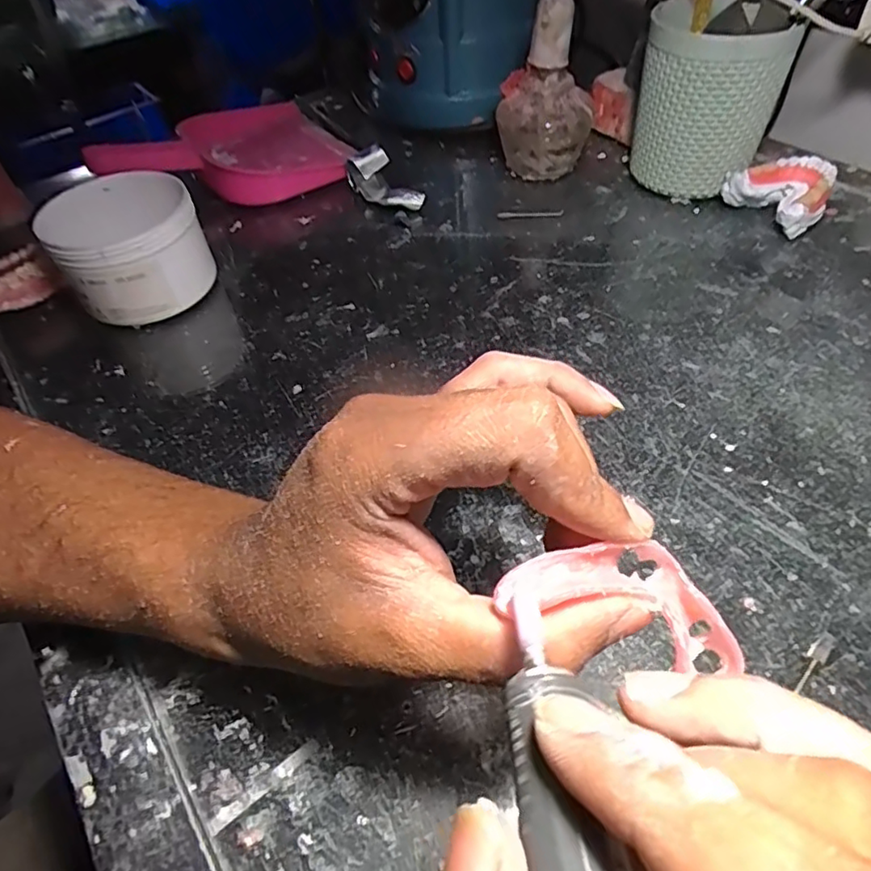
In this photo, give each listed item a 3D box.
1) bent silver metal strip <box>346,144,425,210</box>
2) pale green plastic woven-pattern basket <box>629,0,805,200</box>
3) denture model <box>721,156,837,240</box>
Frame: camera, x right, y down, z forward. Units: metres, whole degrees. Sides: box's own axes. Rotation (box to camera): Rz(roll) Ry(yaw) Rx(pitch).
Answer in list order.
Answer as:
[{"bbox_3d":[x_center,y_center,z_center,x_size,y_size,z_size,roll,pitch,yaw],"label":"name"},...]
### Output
[{"bbox_3d":[-0.039,-0.202,0.463,0.032,0.032,0.068,-33,55,-22],"label":"bent silver metal strip"},{"bbox_3d":[0.192,-0.236,0.420,0.089,0.110,0.079,15,53,16],"label":"pale green plastic woven-pattern basket"},{"bbox_3d":[0.245,-0.170,0.411,0.052,0.035,0.060,-27,53,-17],"label":"denture model"}]

